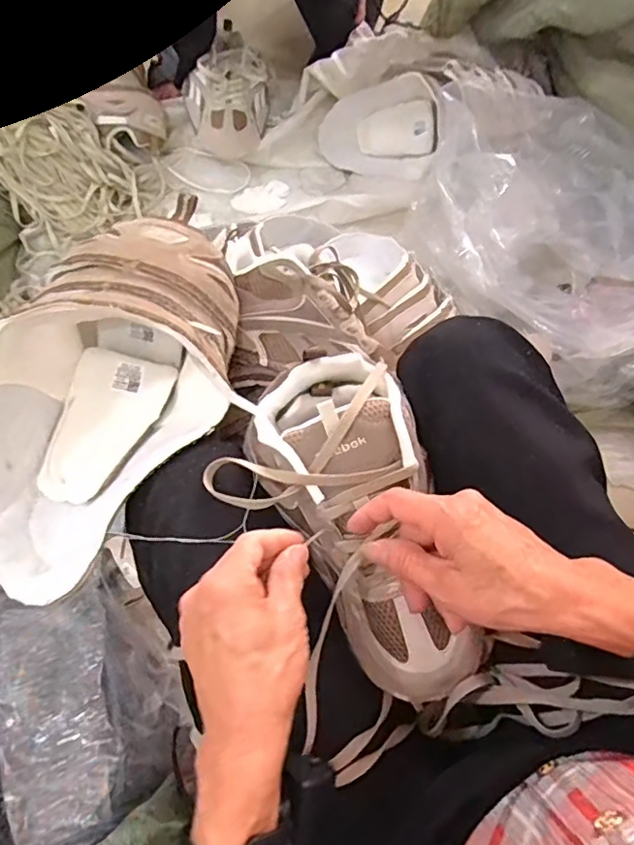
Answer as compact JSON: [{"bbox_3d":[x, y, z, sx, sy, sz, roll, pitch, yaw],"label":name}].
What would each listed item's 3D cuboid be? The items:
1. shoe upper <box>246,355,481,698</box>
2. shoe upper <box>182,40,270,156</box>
[{"bbox_3d":[0.033,0.069,0.369,0.108,0.064,0.235,-19,85,-4],"label":"shoe upper"},{"bbox_3d":[-0.156,-0.577,0.958,0.152,0.076,0.197,-17,72,-3],"label":"shoe upper"}]

